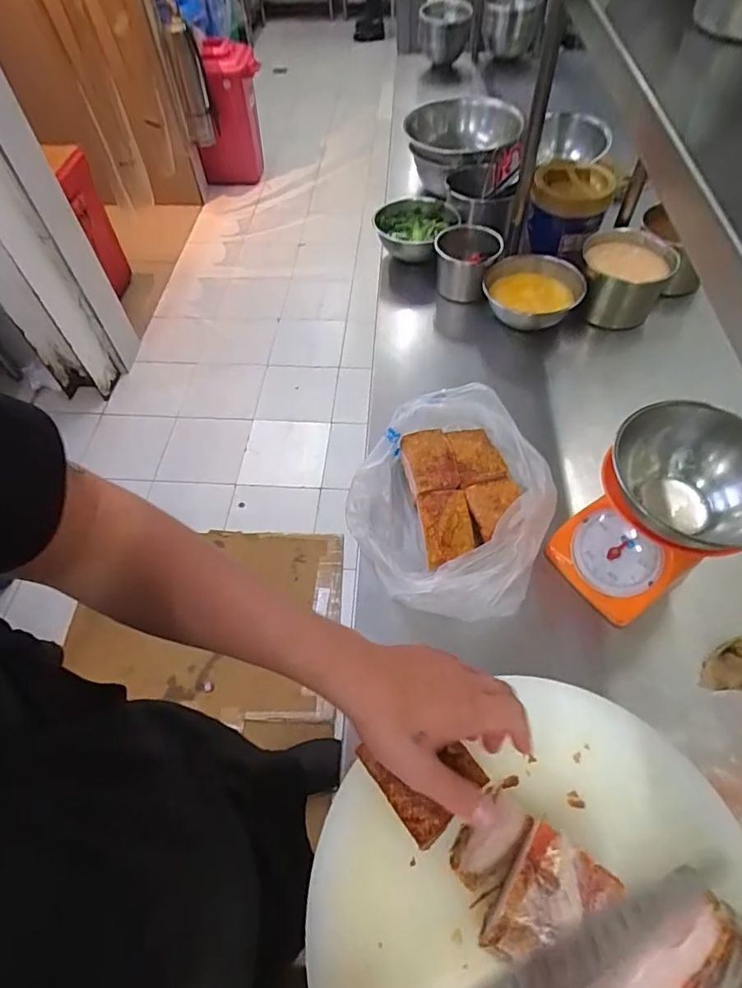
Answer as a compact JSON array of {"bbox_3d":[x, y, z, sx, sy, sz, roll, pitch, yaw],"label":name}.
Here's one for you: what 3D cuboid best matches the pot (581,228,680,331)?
[{"bbox_3d":[0.451,-0.391,0.931,0.150,0.095,0.179,24,61,17],"label":"pot"}]

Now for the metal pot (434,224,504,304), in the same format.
[{"bbox_3d":[0.177,-0.428,0.963,0.115,0.089,0.120,-1,56,2],"label":"metal pot"}]

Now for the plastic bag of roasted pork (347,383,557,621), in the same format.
[{"bbox_3d":[0.106,0.008,0.682,0.237,0.110,0.318,19,59,14],"label":"plastic bag of roasted pork"}]

